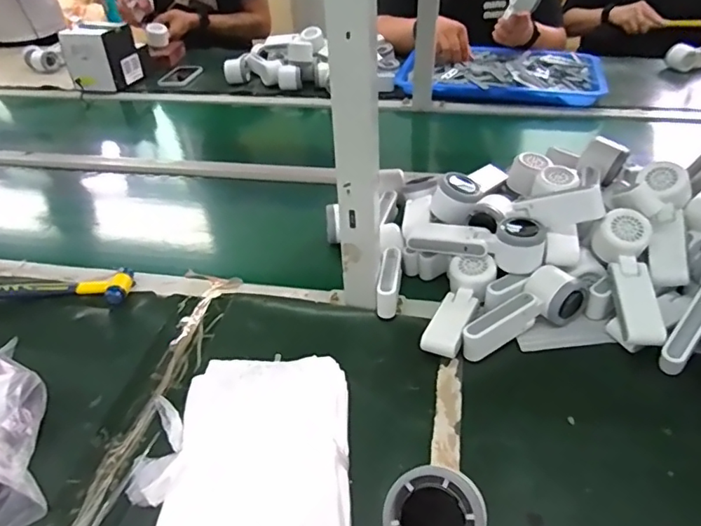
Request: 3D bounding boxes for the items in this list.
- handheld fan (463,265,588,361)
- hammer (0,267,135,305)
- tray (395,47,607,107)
[{"bbox_3d":[0.204,0.062,0.610,0.162,0.057,0.056,-28,45,-29],"label":"handheld fan"},{"bbox_3d":[-0.418,0.039,0.711,0.237,0.022,0.051,-4,38,-3],"label":"hammer"},{"bbox_3d":[0.366,-0.465,1.290,0.488,0.051,0.293,5,39,10],"label":"tray"}]

